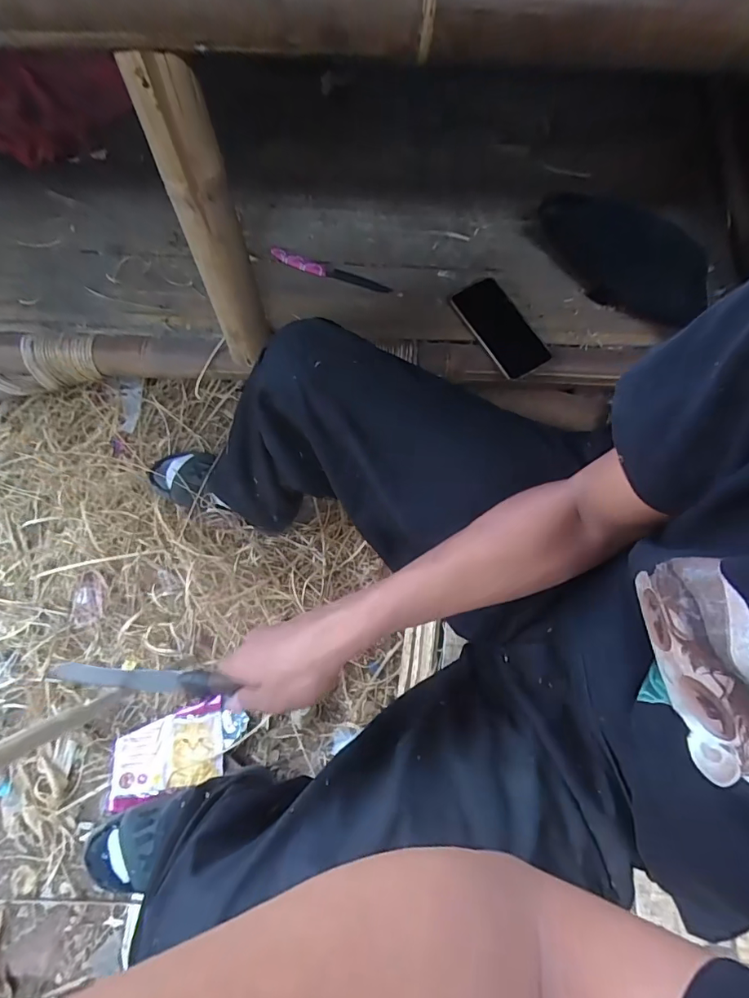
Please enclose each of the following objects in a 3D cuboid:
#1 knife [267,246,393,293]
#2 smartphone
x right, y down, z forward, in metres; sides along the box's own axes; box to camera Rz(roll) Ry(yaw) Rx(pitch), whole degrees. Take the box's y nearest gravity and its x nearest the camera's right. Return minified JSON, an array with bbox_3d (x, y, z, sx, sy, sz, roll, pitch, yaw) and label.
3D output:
[{"bbox_3d":[-0.071,-0.355,0.727,0.195,0.015,0.024,19,72,1],"label":"knife"},{"bbox_3d":[0.191,-0.257,0.709,0.083,0.016,0.165,-30,77,-13],"label":"smartphone"}]

